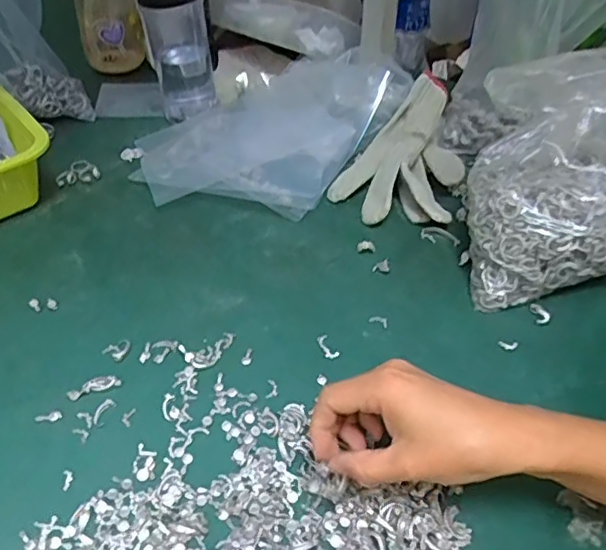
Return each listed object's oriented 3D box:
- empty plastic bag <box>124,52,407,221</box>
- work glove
[{"bbox_3d":[-0.039,-0.173,0.646,0.229,0.066,0.292,27,50,24],"label":"empty plastic bag"},{"bbox_3d":[0.109,-0.131,0.607,0.122,0.066,0.190,15,46,14],"label":"work glove"}]

